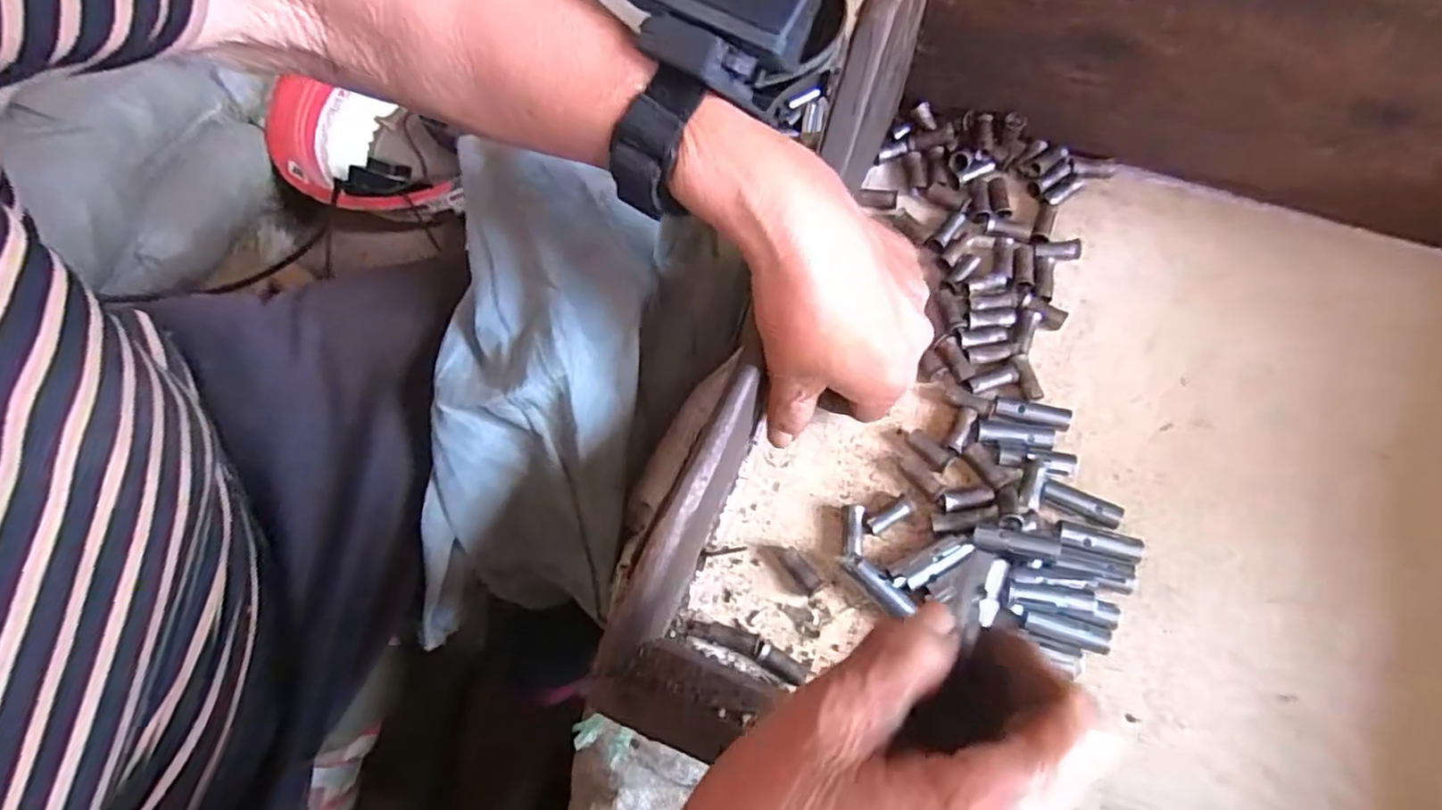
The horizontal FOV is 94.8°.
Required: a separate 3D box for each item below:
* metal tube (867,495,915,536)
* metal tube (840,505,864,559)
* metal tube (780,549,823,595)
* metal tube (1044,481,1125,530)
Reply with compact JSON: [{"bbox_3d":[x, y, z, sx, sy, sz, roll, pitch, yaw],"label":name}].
[{"bbox_3d":[0.084,0.055,0.327,0.026,0.008,0.008,-34,70,-1],"label":"metal tube"},{"bbox_3d":[0.064,0.063,0.327,0.009,0.013,0.026,4,71,5],"label":"metal tube"},{"bbox_3d":[0.038,0.081,0.323,0.009,0.011,0.023,-39,73,-10],"label":"metal tube"},{"bbox_3d":[0.174,0.048,0.320,0.036,0.007,0.010,26,74,12],"label":"metal tube"}]

